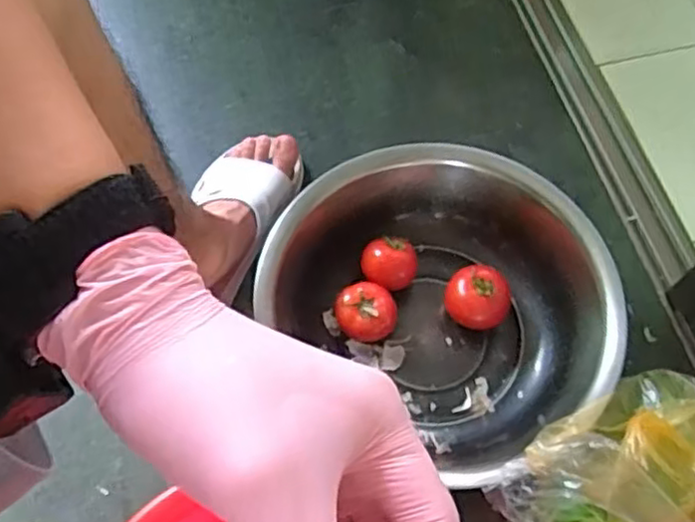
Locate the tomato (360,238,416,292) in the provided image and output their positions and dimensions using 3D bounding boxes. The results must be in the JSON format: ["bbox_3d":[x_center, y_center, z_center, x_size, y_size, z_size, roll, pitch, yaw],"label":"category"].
[{"bbox_3d":[0.050,0.005,0.819,0.064,0.052,0.051,16,65,7],"label":"tomato"}]

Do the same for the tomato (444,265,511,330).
[{"bbox_3d":[0.149,0.046,0.797,0.072,0.060,0.061,10,64,4],"label":"tomato"}]

